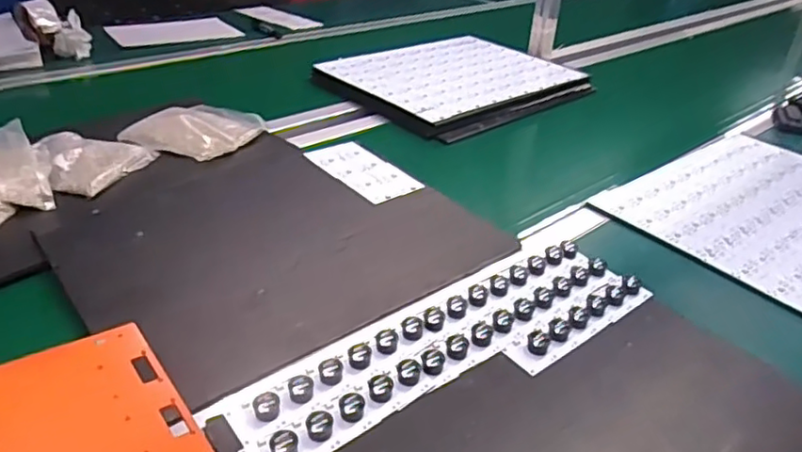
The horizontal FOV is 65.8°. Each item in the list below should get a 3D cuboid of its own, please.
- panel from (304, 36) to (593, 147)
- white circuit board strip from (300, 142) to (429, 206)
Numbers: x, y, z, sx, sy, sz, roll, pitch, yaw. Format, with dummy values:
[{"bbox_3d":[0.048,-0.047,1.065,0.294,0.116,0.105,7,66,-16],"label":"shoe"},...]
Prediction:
[{"bbox_3d":[0.108,-0.308,1.292,0.493,0.033,0.377,-22,41,-34],"label":"panel"},{"bbox_3d":[-0.057,-0.085,0.933,0.091,0.009,0.172,-21,41,-34],"label":"white circuit board strip"}]

